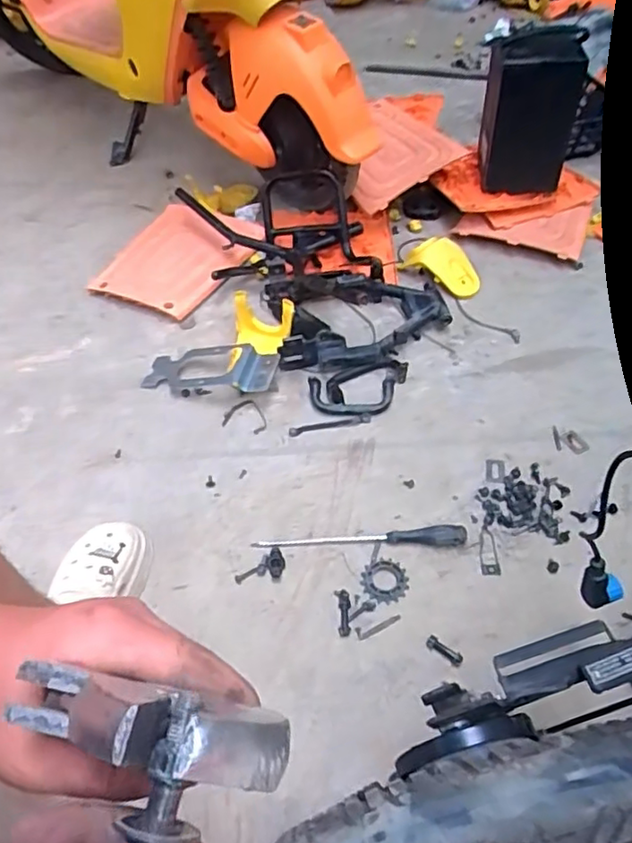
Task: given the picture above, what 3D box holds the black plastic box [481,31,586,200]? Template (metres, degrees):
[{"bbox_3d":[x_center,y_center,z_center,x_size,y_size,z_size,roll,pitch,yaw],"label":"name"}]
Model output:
[{"bbox_3d":[0.445,-0.638,1.282,0.190,0.283,0.104,2,50,5],"label":"black plastic box"}]

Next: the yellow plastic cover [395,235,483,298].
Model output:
[{"bbox_3d":[0.261,-0.324,1.268,0.165,0.058,0.084,30,57,25],"label":"yellow plastic cover"}]

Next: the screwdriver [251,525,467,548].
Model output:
[{"bbox_3d":[0.063,0.172,0.896,0.306,0.025,0.027,-3,50,1],"label":"screwdriver"}]

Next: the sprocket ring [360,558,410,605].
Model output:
[{"bbox_3d":[0.096,0.224,0.866,0.062,0.006,0.063,-2,50,2],"label":"sprocket ring"}]

